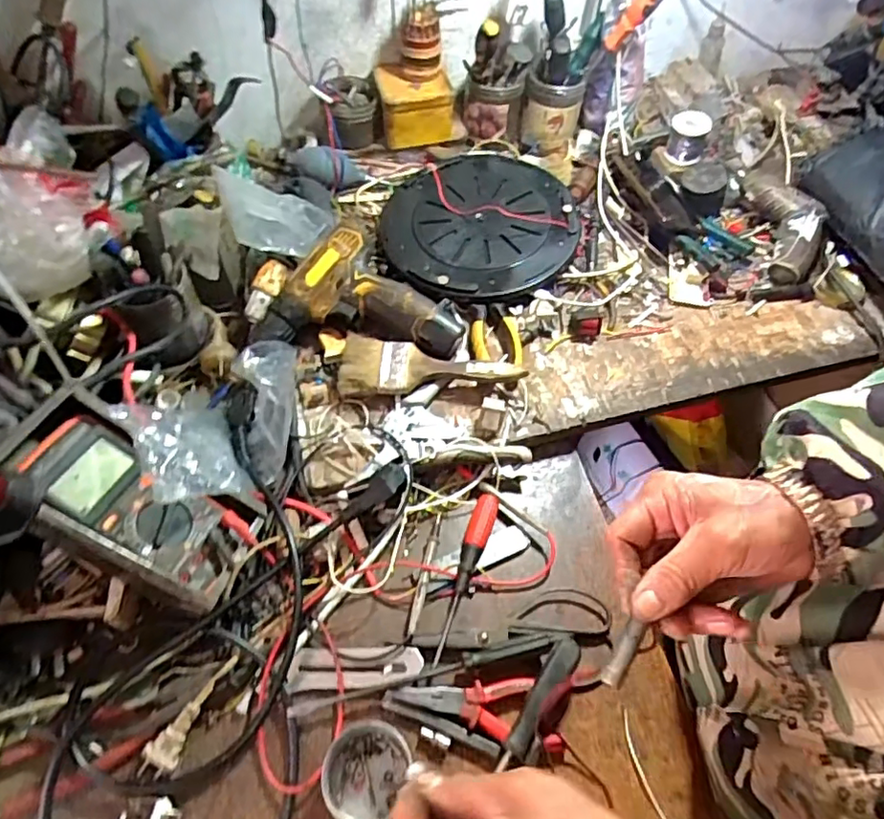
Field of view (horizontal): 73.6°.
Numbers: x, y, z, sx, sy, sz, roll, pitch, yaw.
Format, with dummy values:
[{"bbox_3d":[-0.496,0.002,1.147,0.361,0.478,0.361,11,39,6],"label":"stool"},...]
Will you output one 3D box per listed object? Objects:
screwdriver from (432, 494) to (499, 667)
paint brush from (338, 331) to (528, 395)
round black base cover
[{"bbox_3d":[0.021,0.148,0.540,0.021,0.015,0.160,18,58,7],"label":"screwdriver"},{"bbox_3d":[-0.012,-0.046,0.624,0.190,0.019,0.070,4,57,-2],"label":"paint brush"},{"bbox_3d":[0.044,-0.236,0.749,0.246,0.040,0.269,18,58,7],"label":"round black base cover"}]

